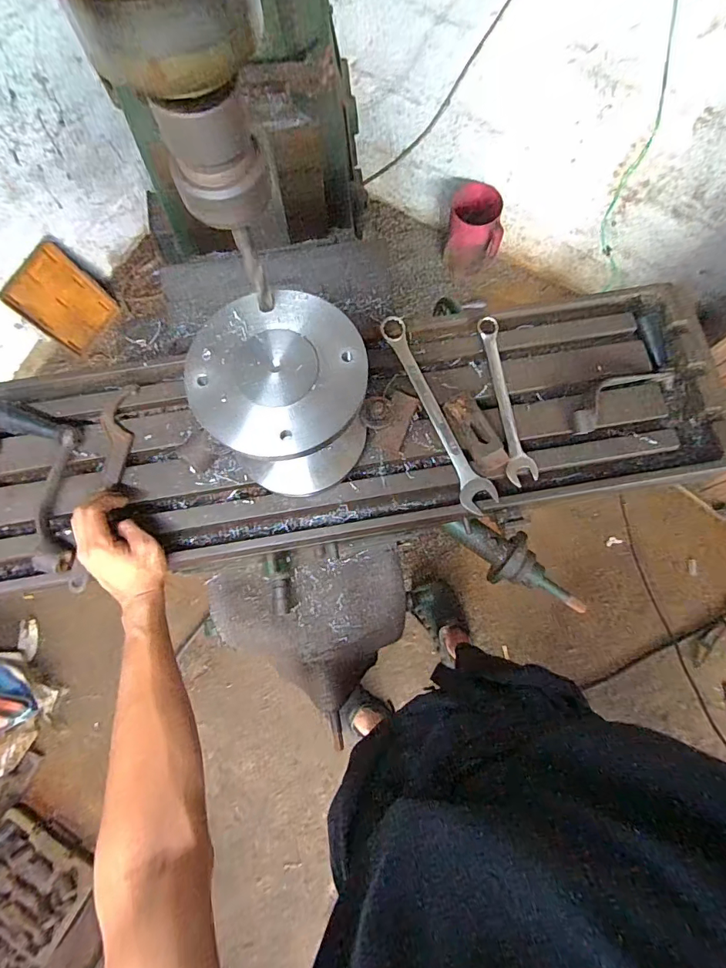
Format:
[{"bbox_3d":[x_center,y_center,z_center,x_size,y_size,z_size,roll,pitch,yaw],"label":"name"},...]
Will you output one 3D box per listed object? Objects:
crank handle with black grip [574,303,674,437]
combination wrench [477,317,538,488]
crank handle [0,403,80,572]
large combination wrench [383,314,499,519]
[{"bbox_3d":[0.351,-0.135,0.571,0.084,0.034,0.221,34,79,7],"label":"crank handle with black grip"},{"bbox_3d":[0.179,-0.106,0.562,0.034,0.014,0.219,-7,77,-2],"label":"combination wrench"},{"bbox_3d":[-0.374,-0.010,0.548,0.091,0.036,0.230,-27,78,-6],"label":"crank handle"},{"bbox_3d":[0.091,-0.091,0.561,0.039,0.016,0.270,-23,78,-6],"label":"large combination wrench"}]

